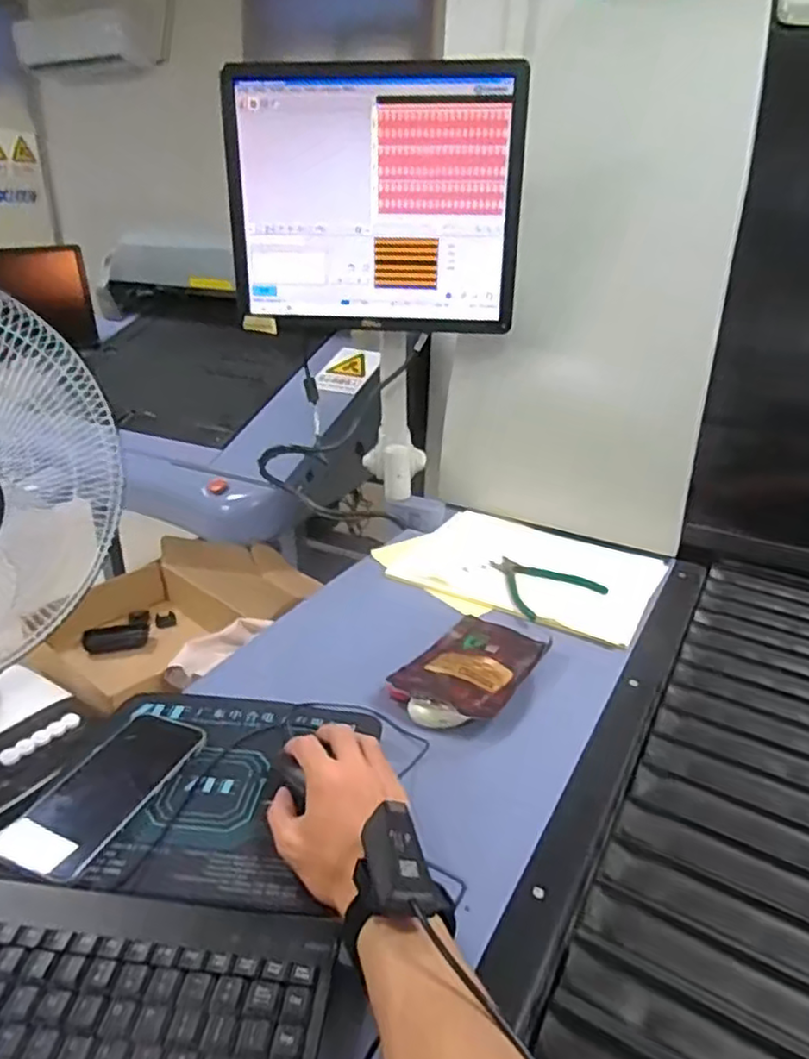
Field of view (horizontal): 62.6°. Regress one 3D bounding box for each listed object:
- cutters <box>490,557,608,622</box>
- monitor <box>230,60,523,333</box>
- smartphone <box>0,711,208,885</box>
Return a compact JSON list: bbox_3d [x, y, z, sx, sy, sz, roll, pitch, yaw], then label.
[{"bbox_3d":[0.167,0.064,0.844,0.126,0.006,0.128,-13,29,-29],"label":"cutters"},{"bbox_3d":[-0.039,-0.414,0.854,0.372,0.291,0.050,5,25,6],"label":"monitor"},{"bbox_3d":[-0.234,0.205,0.528,0.075,0.014,0.153,11,27,20],"label":"smartphone"}]

